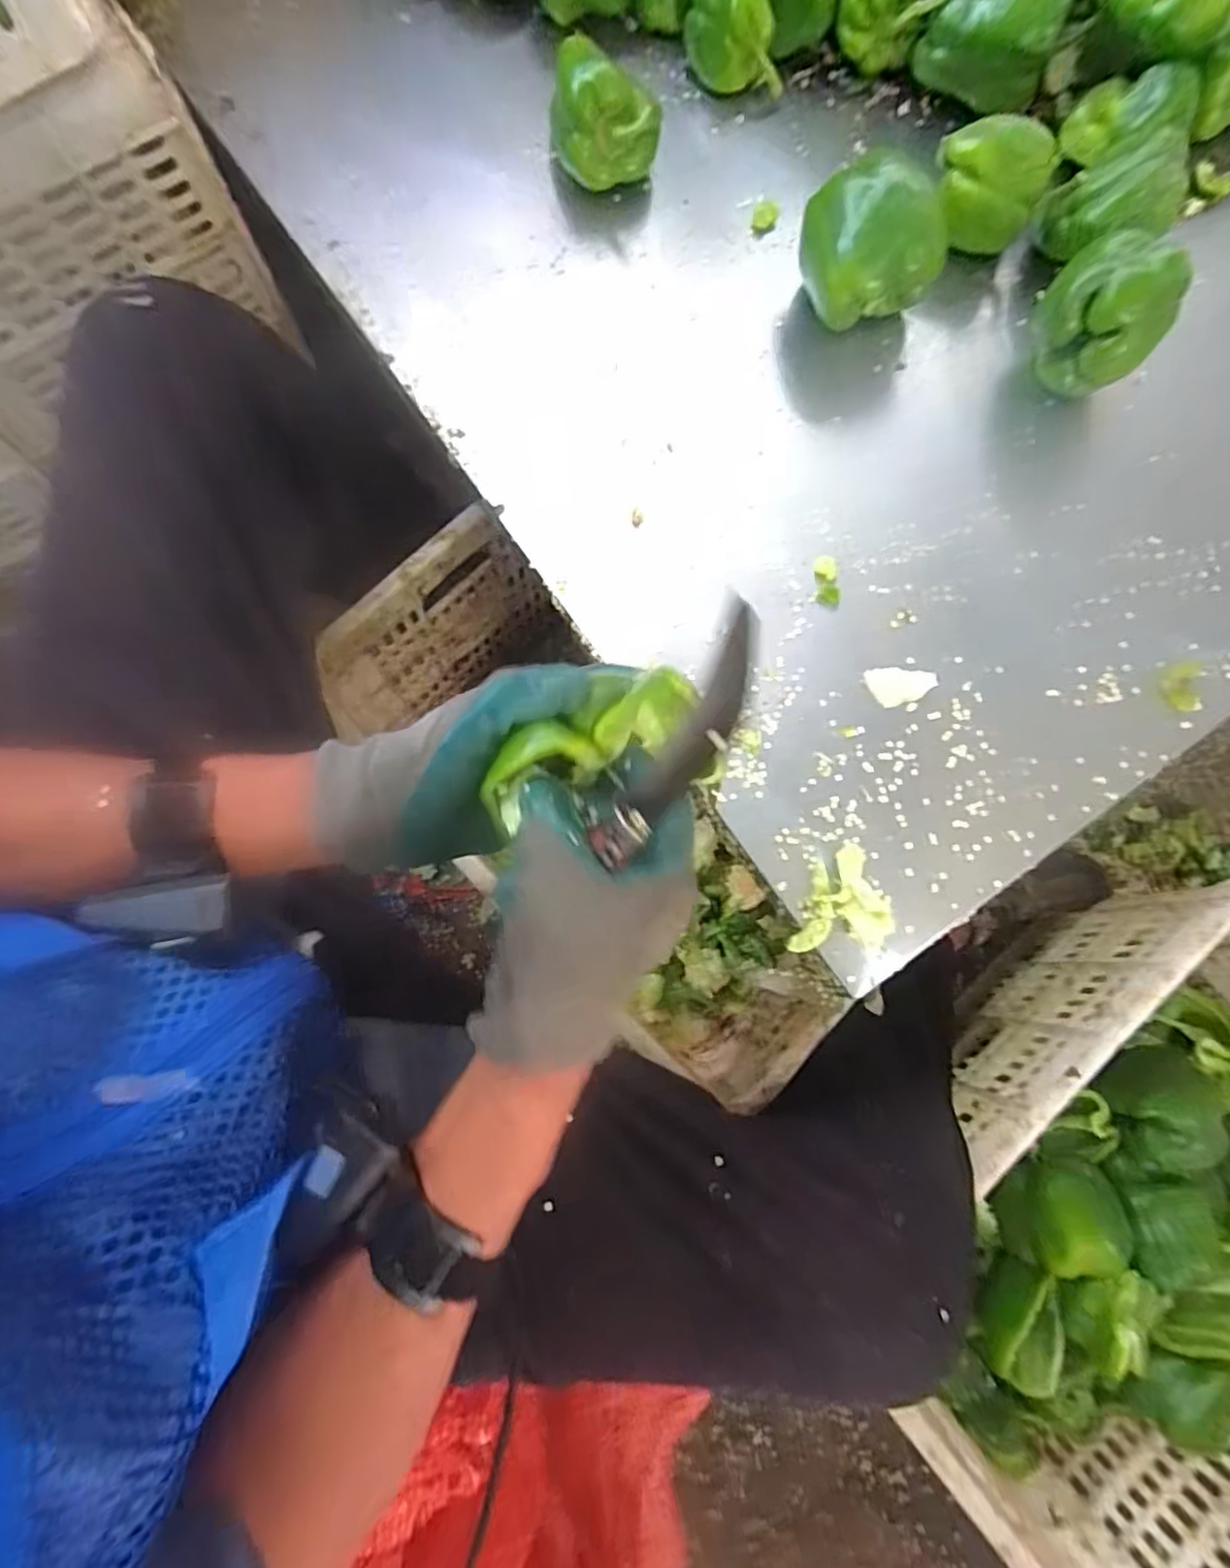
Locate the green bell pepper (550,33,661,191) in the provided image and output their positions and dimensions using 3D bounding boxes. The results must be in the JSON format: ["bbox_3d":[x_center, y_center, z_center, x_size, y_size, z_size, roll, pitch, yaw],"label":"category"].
[{"bbox_3d":[-0.010,-0.568,0.574,0.092,0.066,0.087,-1,74,0],"label":"green bell pepper"}]

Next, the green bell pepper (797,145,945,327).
[{"bbox_3d":[0.190,-0.408,0.521,0.093,0.085,0.085,0,74,0],"label":"green bell pepper"}]

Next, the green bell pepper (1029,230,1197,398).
[{"bbox_3d":[0.367,-0.352,0.512,0.087,0.081,0.078,33,77,8],"label":"green bell pepper"}]

